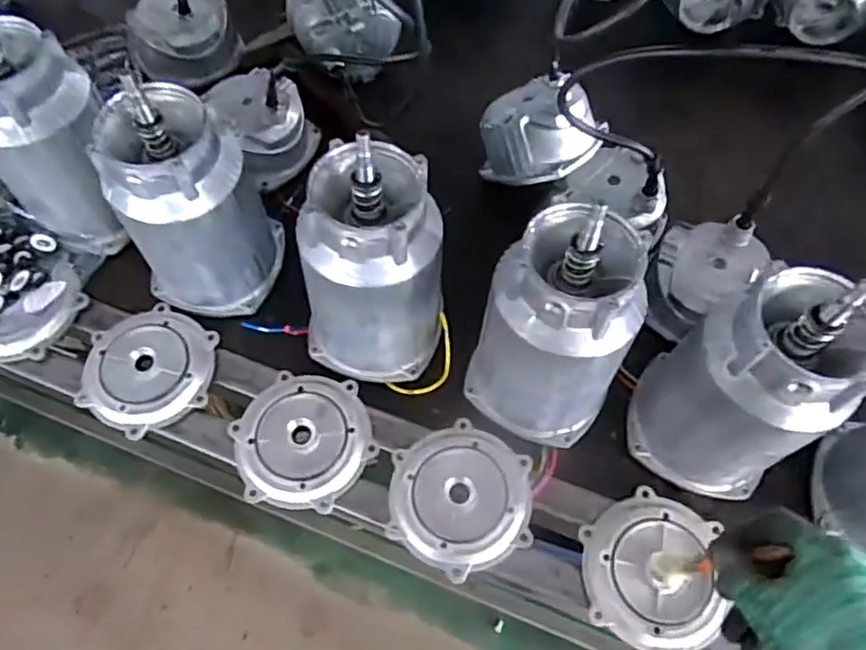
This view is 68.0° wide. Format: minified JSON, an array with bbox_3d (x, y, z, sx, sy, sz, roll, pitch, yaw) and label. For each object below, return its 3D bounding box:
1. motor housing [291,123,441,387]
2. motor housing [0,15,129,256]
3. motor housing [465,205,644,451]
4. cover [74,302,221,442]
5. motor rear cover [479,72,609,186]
[{"bbox_3d":[-0.057,-0.047,0.563,0.132,0.206,0.111,4,62,1],"label":"motor housing"},{"bbox_3d":[-0.382,-0.181,0.628,0.119,0.202,0.109,28,65,13],"label":"motor housing"},{"bbox_3d":[0.102,0.004,0.536,0.124,0.210,0.117,16,63,7],"label":"motor housing"},{"bbox_3d":[-0.283,0.041,0.635,0.131,0.019,0.124,25,65,12],"label":"cover"},{"bbox_3d":[0.116,-0.223,0.708,0.131,0.088,0.115,-32,33,-4],"label":"motor rear cover"}]

